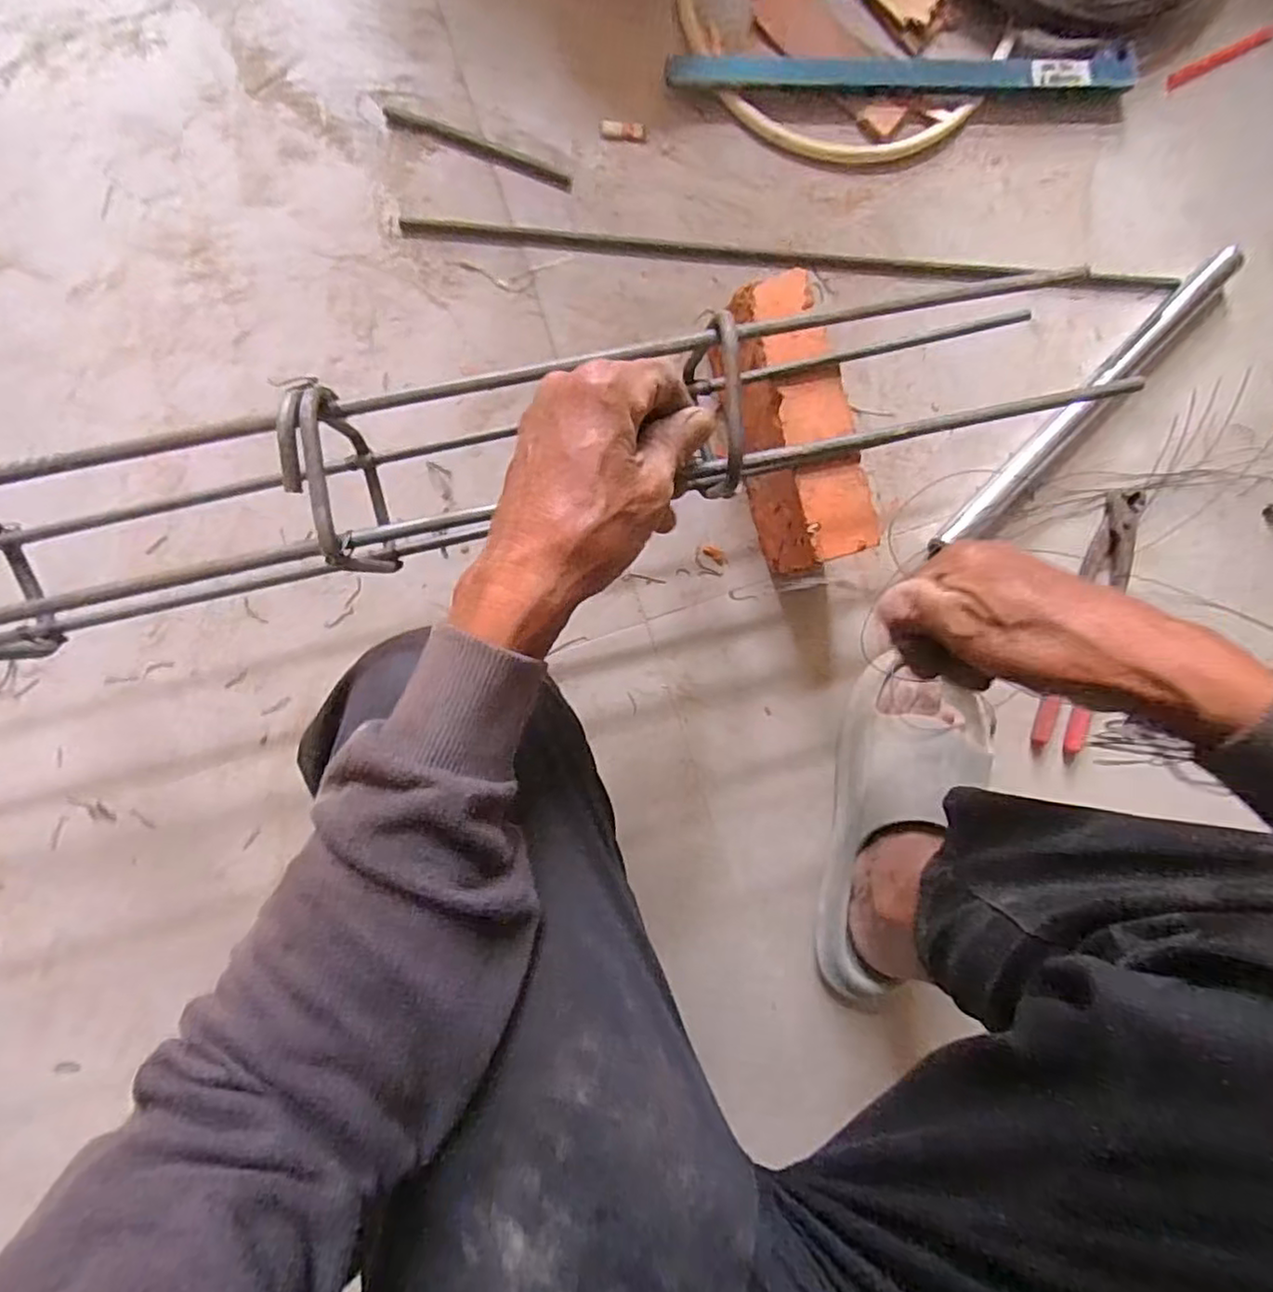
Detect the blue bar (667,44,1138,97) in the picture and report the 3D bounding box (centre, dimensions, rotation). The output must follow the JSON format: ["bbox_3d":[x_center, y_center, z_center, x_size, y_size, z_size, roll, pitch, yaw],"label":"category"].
[{"bbox_3d":[0.215,-0.458,0.534,0.381,0.015,0.033,-3,93,-6],"label":"blue bar"}]

